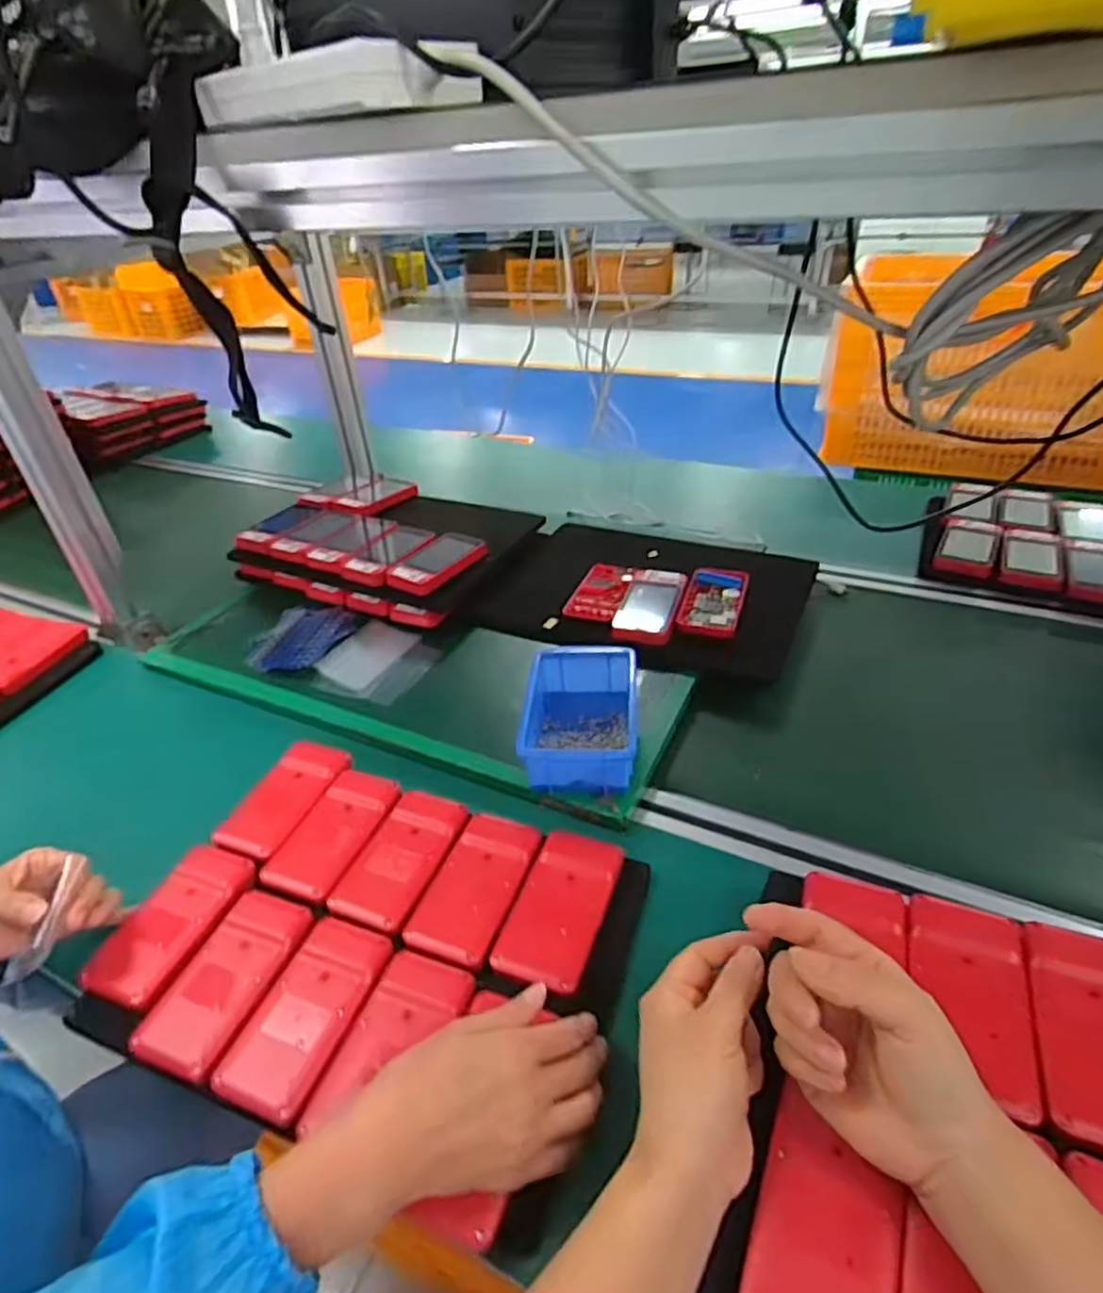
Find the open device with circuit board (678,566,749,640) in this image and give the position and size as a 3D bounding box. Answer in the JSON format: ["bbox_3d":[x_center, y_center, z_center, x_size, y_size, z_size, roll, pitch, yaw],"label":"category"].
[{"bbox_3d":[0.184,-0.051,0.792,0.064,0.015,0.130,5,37,19],"label":"open device with circuit board"}]

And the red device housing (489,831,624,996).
[{"bbox_3d":[0.008,0.187,0.510,0.063,0.011,0.123,10,39,19],"label":"red device housing"}]

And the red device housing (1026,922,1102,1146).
[{"bbox_3d":[0.297,0.206,0.374,0.061,0.011,0.114,11,39,21],"label":"red device housing"}]

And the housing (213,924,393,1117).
[{"bbox_3d":[-0.160,0.239,0.459,0.062,0.013,0.117,11,39,21],"label":"housing"}]

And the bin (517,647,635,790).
[{"bbox_3d":[0.028,0.064,0.634,0.097,0.052,0.144,0,36,6],"label":"bin"}]

